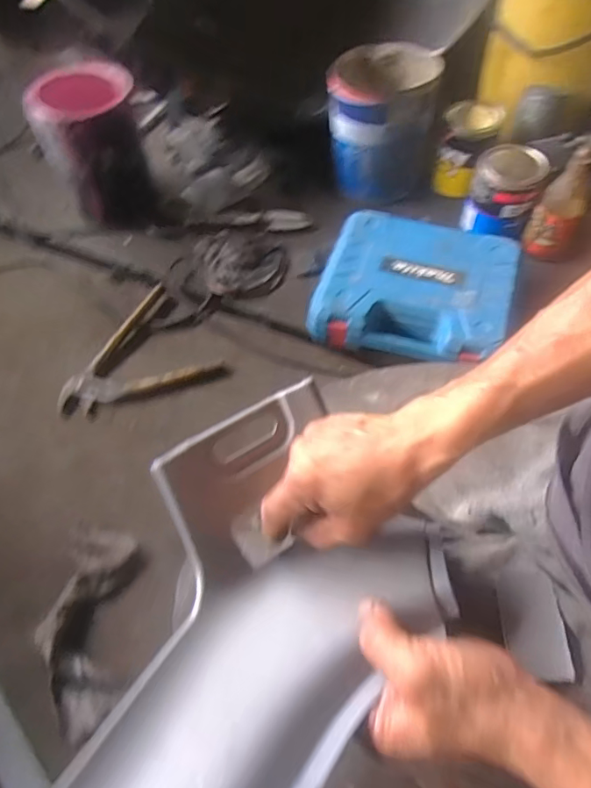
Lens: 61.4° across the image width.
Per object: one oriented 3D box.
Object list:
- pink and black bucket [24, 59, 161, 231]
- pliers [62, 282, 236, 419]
[{"bbox_3d":[-0.346,-0.432,0.885,0.163,0.204,0.162,-8,60,-2],"label":"pink and black bucket"},{"bbox_3d":[-0.256,-0.046,0.765,0.231,0.019,0.193,-35,64,-16],"label":"pliers"}]

